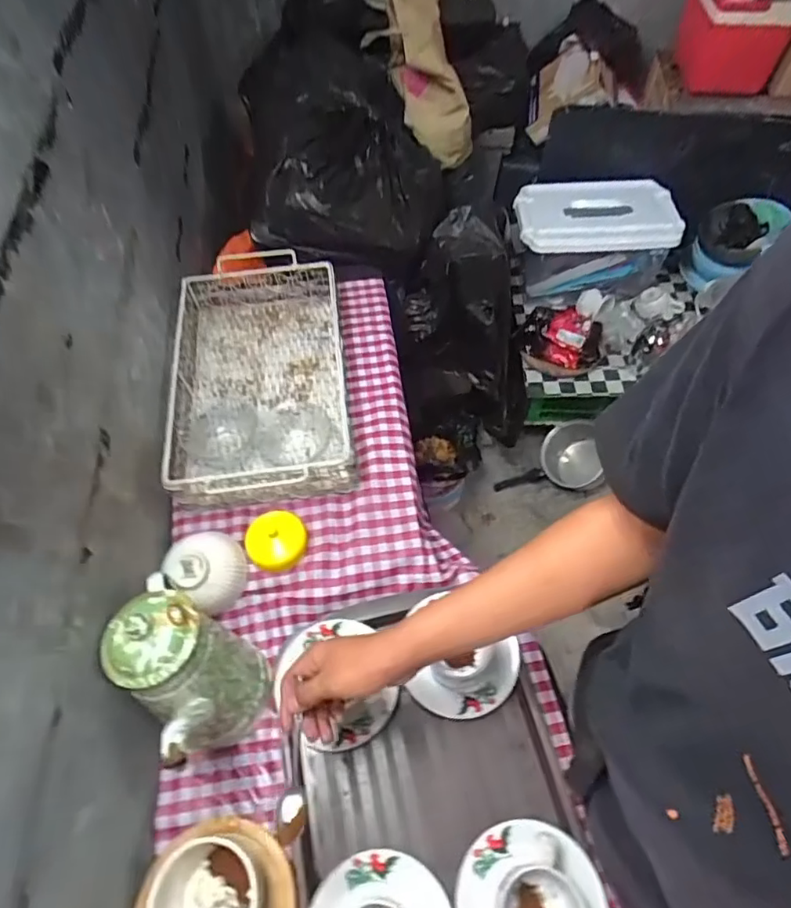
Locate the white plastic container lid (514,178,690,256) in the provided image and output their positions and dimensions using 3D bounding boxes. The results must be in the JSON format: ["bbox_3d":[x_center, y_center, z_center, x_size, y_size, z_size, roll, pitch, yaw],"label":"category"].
[{"bbox_3d":[0.514,-0.613,1.395,0.402,0.041,0.197,-3,75,-2],"label":"white plastic container lid"}]

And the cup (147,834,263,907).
[{"bbox_3d":[-0.178,0.432,0.521,0.083,0.073,0.109,-12,58,-6],"label":"cup"}]

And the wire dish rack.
[{"bbox_3d":[-0.211,-0.120,0.853,0.256,0.094,0.422,-7,57,-3],"label":"wire dish rack"}]

